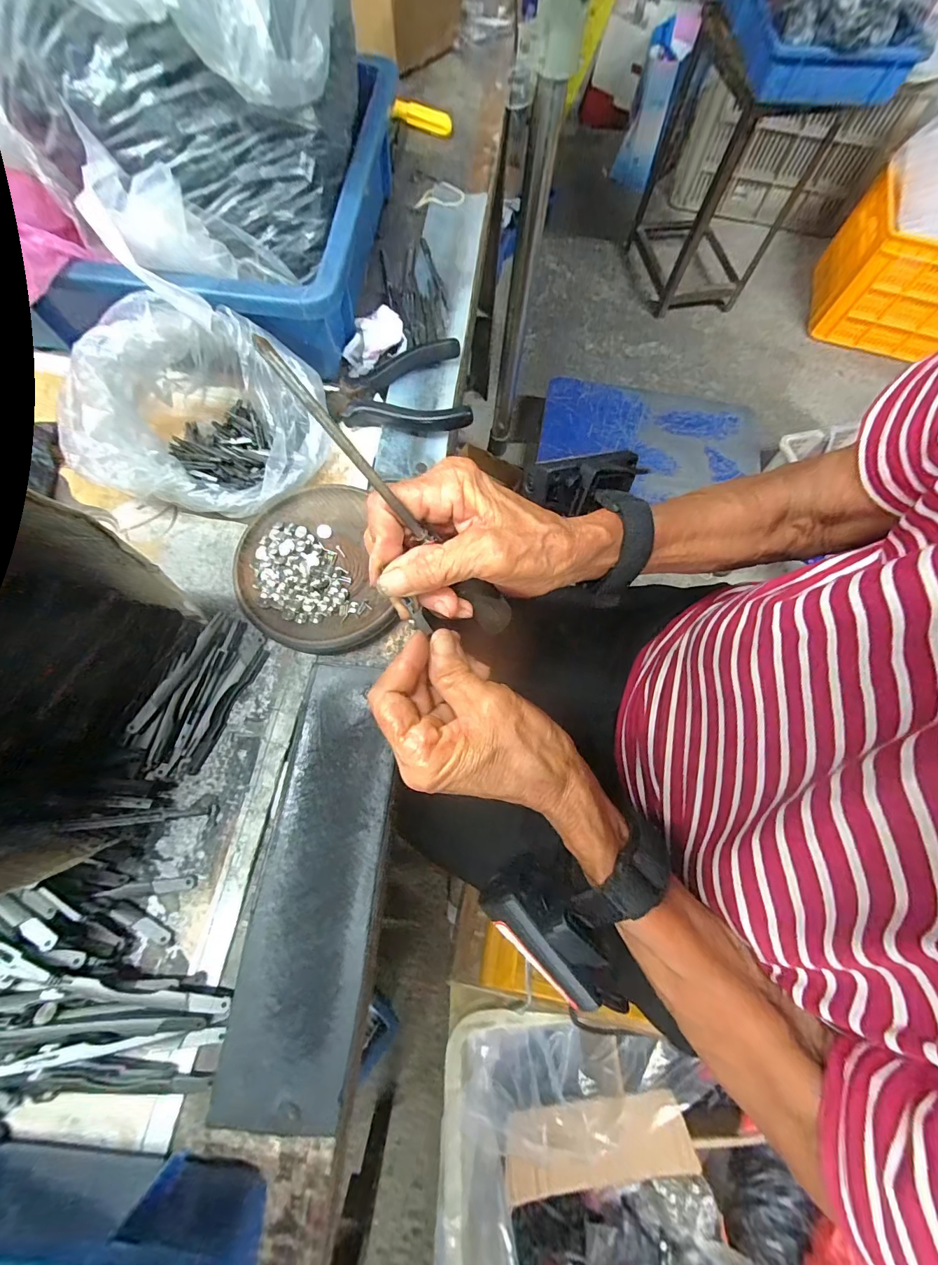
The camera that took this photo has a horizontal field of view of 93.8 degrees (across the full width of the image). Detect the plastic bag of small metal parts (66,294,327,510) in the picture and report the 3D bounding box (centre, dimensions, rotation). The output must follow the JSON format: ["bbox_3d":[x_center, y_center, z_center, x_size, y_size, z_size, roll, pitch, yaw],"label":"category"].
[{"bbox_3d":[-0.167,-0.147,0.281,0.129,0.081,0.123,1,71,-2],"label":"plastic bag of small metal parts"}]

